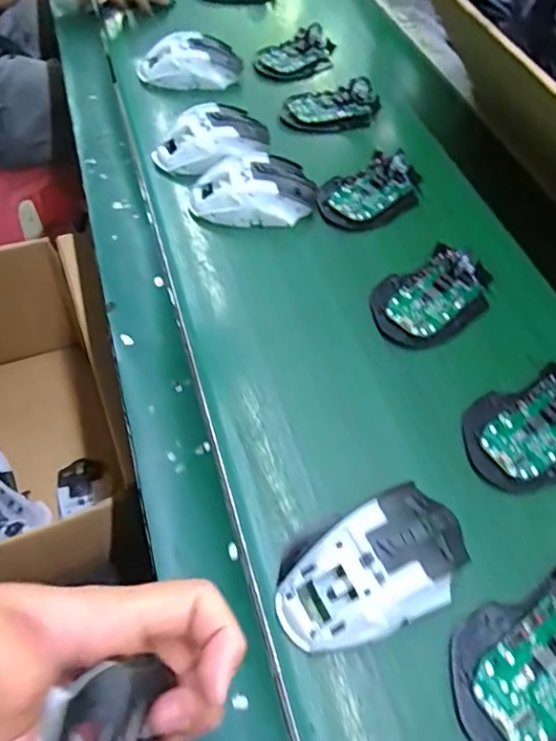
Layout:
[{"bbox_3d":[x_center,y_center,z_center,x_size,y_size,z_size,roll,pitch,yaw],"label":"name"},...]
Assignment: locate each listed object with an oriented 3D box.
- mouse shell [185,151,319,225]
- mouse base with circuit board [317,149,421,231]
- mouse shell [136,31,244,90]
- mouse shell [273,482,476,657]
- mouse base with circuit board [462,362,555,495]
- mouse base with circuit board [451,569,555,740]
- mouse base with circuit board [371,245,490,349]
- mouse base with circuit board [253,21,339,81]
[{"bbox_3d":[-0.023,-0.166,0.508,0.111,0.035,0.070,-3,55,-8],"label":"mouse shell"},{"bbox_3d":[0.090,-0.176,0.535,0.119,0.027,0.065,-37,66,-26],"label":"mouse base with circuit board"},{"bbox_3d":[-0.101,-0.349,0.631,0.115,0.036,0.060,2,55,-4],"label":"mouse shell"},{"bbox_3d":[0.054,0.110,0.321,0.117,0.039,0.072,-18,59,-17],"label":"mouse shell"},{"bbox_3d":[0.185,0.037,0.391,0.115,0.026,0.070,-18,59,-17],"label":"mouse base with circuit board"},{"bbox_3d":[0.148,0.155,0.299,0.112,0.030,0.071,-18,59,-17],"label":"mouse base with circuit board"},{"bbox_3d":[0.129,-0.063,0.458,0.108,0.028,0.068,-25,61,-21],"label":"mouse base with circuit board"},{"bbox_3d":[0.025,-0.390,0.690,0.116,0.030,0.051,-28,62,-22],"label":"mouse base with circuit board"}]

